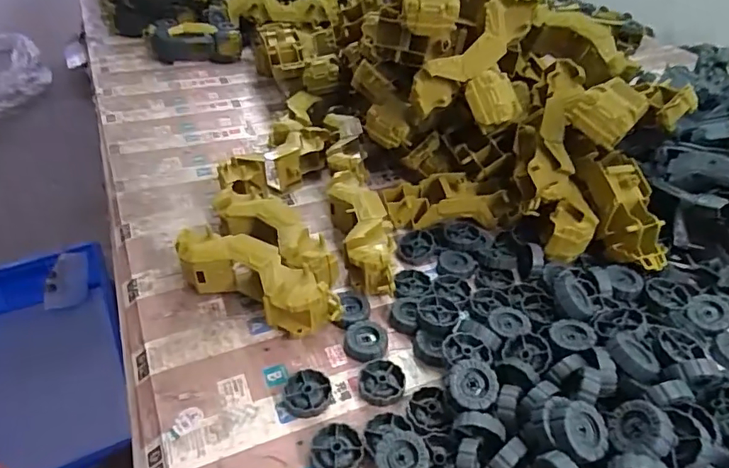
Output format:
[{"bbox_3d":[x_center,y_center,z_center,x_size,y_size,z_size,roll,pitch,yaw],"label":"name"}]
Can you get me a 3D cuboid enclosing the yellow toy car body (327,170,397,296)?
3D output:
[{"bbox_3d":[-0.002,-0.005,0.546,0.057,0.048,0.177,-4,40,-11],"label":"yellow toy car body"}]

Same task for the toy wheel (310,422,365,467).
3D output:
[{"bbox_3d":[-0.020,0.160,0.378,0.038,0.010,0.040,3,39,-3],"label":"toy wheel"}]

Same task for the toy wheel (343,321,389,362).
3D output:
[{"bbox_3d":[0.001,0.097,0.458,0.038,0.011,0.039,3,39,-3],"label":"toy wheel"}]

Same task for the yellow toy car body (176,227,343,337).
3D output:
[{"bbox_3d":[-0.103,0.047,0.481,0.167,0.063,0.050,21,41,19],"label":"yellow toy car body"}]

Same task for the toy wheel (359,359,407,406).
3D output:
[{"bbox_3d":[0.015,0.124,0.425,0.037,0.010,0.040,3,39,-3],"label":"toy wheel"}]

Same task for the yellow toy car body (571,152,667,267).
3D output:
[{"bbox_3d":[0.274,-0.025,0.538,0.059,0.037,0.132,-11,73,-19],"label":"yellow toy car body"}]

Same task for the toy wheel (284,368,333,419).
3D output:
[{"bbox_3d":[-0.046,0.129,0.416,0.037,0.010,0.039,3,39,-3],"label":"toy wheel"}]

